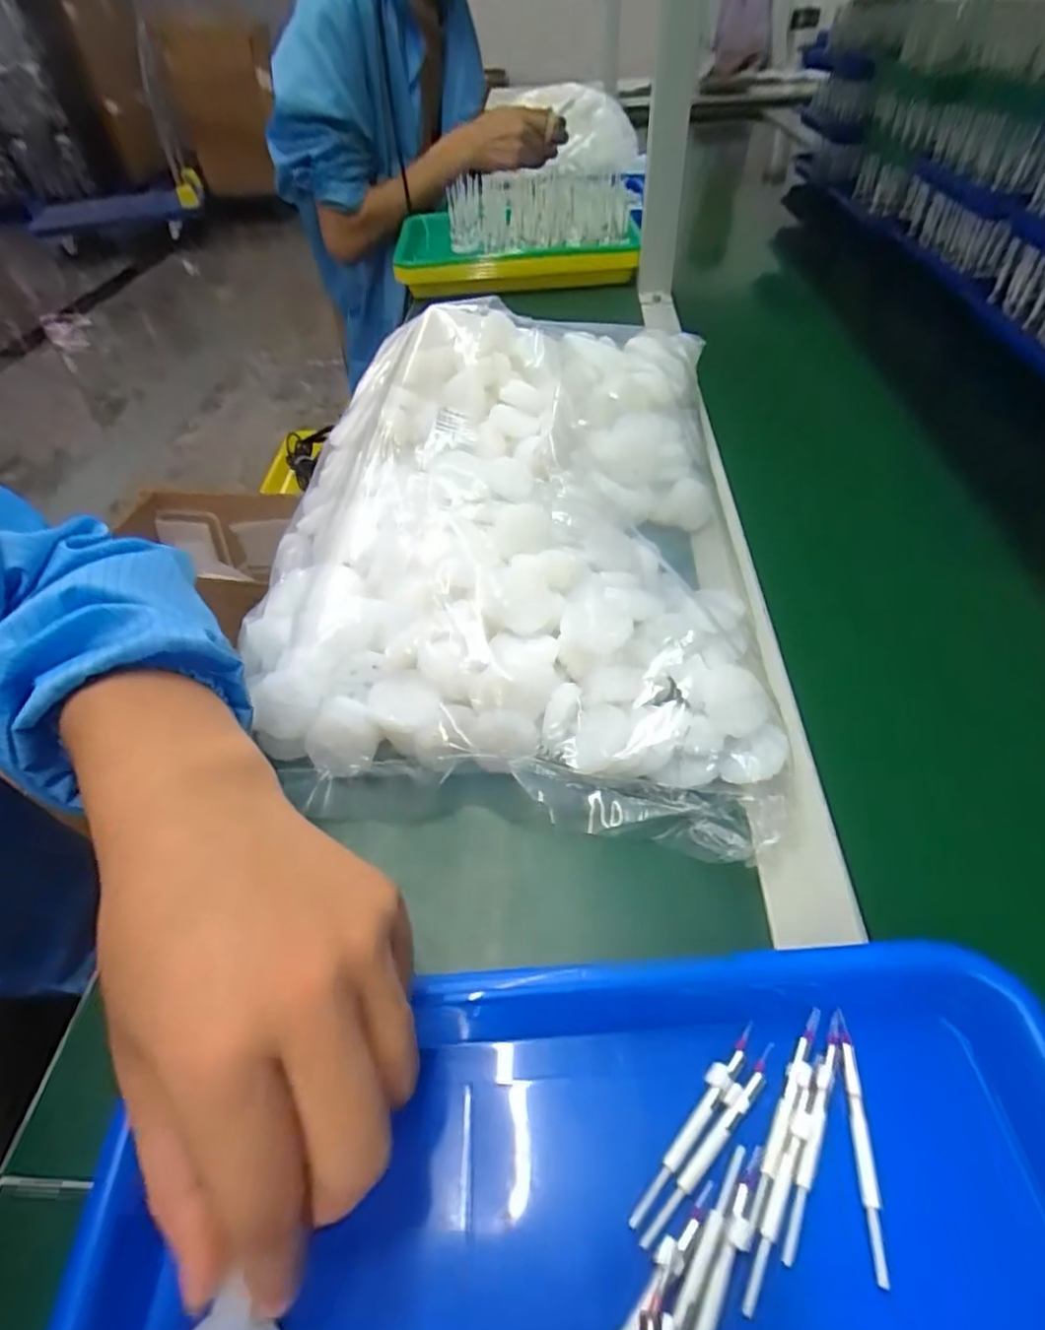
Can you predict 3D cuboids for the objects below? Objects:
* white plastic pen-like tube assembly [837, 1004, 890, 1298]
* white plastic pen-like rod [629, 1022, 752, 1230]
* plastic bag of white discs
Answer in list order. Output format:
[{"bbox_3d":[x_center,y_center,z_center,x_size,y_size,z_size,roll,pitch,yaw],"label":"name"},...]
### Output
[{"bbox_3d":[0.119,0.166,0.220,0.006,0.007,0.075,5,48,8],"label":"white plastic pen-like tube assembly"},{"bbox_3d":[0.062,0.164,0.227,0.008,0.004,0.077,34,58,29],"label":"white plastic pen-like rod"},{"bbox_3d":[-0.008,-0.100,0.414,0.297,0.107,0.411,2,48,5],"label":"plastic bag of white discs"}]

